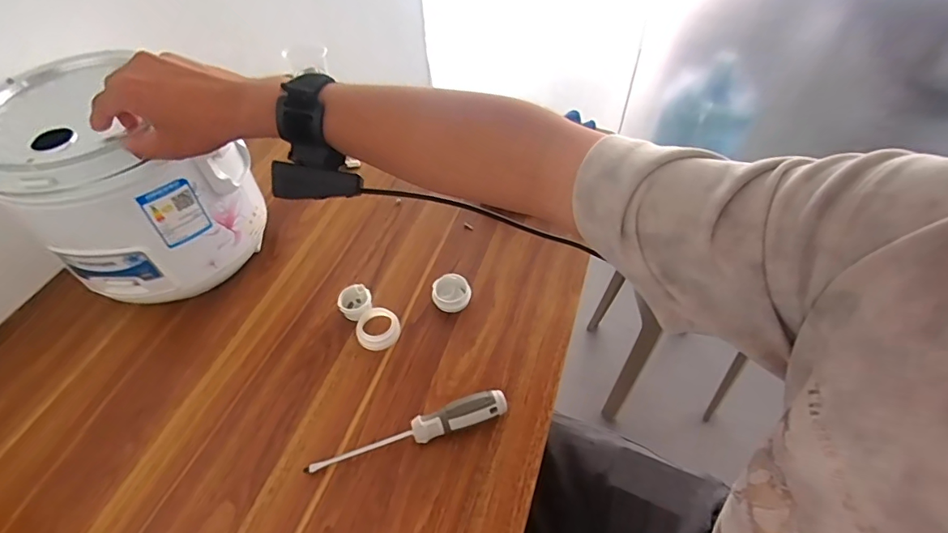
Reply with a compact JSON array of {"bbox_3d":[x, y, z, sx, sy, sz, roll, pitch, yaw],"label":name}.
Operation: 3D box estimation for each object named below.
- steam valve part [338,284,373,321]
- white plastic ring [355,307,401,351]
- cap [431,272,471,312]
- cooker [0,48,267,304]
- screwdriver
[{"bbox_3d":[-0.129,0.038,0.514,0.034,0.028,0.030,-13,53,-9],"label":"steam valve part"},{"bbox_3d":[-0.101,0.065,0.502,0.044,0.017,0.046,-1,52,1],"label":"white plastic ring"},{"bbox_3d":[-0.025,0.030,0.526,0.041,0.020,0.040,-1,52,1],"label":"cap"},{"bbox_3d":[-0.352,-0.082,0.485,0.185,0.175,0.174,24,57,19],"label":"cooker"},{"bbox_3d":[-0.057,0.152,0.424,0.181,0.027,0.023,-17,54,-11],"label":"screwdriver"}]

